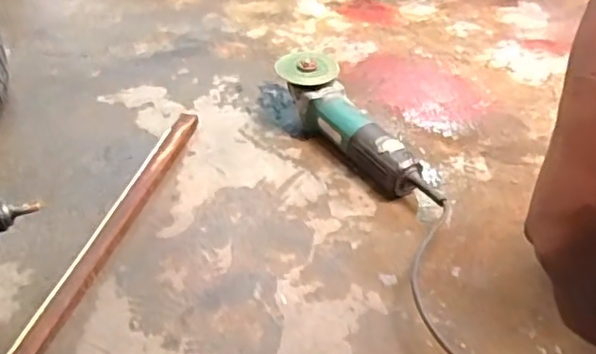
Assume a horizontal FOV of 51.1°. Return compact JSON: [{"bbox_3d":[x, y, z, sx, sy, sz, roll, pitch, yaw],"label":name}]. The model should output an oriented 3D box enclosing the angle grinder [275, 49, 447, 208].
[{"bbox_3d":[0.093,-0.073,0.877,0.097,0.101,0.320,-27,45,-27],"label":"angle grinder"}]

